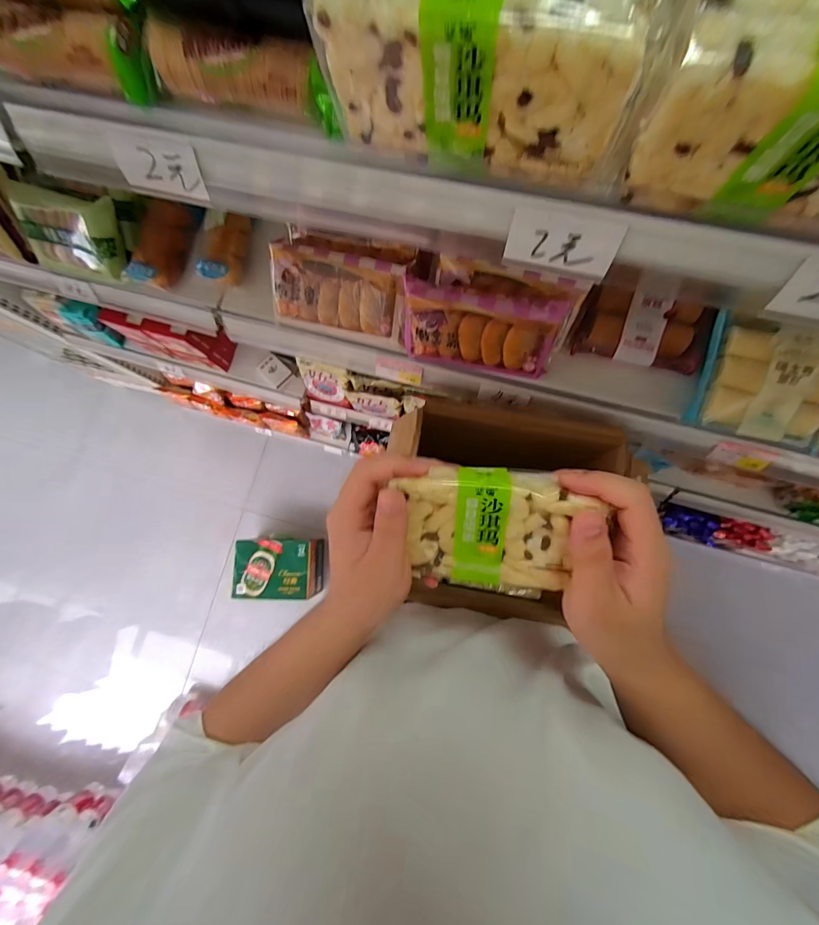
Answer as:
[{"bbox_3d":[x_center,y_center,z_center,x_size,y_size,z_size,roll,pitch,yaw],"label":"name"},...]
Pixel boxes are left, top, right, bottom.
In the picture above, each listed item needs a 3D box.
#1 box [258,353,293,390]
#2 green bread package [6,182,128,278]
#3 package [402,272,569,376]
[{"bbox_3d":[-0.331,-0.225,0.966,0.081,0.025,0.054,43,86,8],"label":"box"},{"bbox_3d":[-0.476,-0.325,0.544,0.147,0.080,0.086,15,83,6],"label":"green bread package"},{"bbox_3d":[0.088,-0.168,0.491,0.187,0.103,0.040,10,56,5],"label":"package"}]

